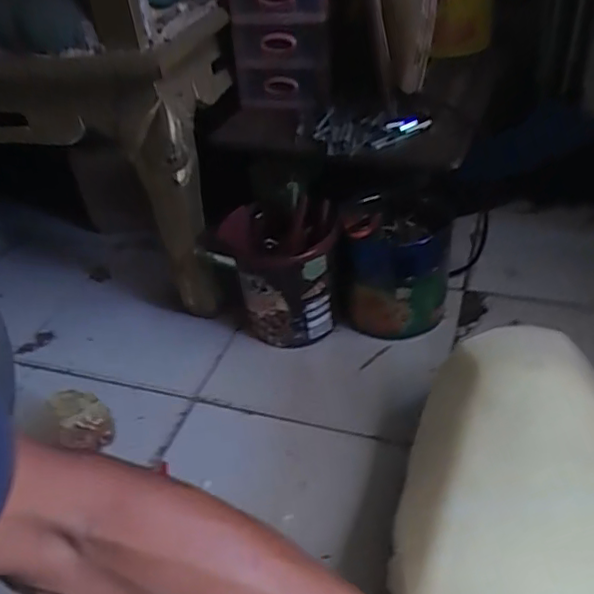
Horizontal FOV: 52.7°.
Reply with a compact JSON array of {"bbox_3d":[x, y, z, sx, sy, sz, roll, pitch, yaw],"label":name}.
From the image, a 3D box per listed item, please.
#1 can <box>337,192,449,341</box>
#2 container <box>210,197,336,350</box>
[{"bbox_3d":[0.132,-0.042,0.832,0.143,0.147,0.141,1,39,10],"label":"can"},{"bbox_3d":[-0.026,-0.033,0.824,0.152,0.165,0.137,-5,39,2],"label":"container"}]

